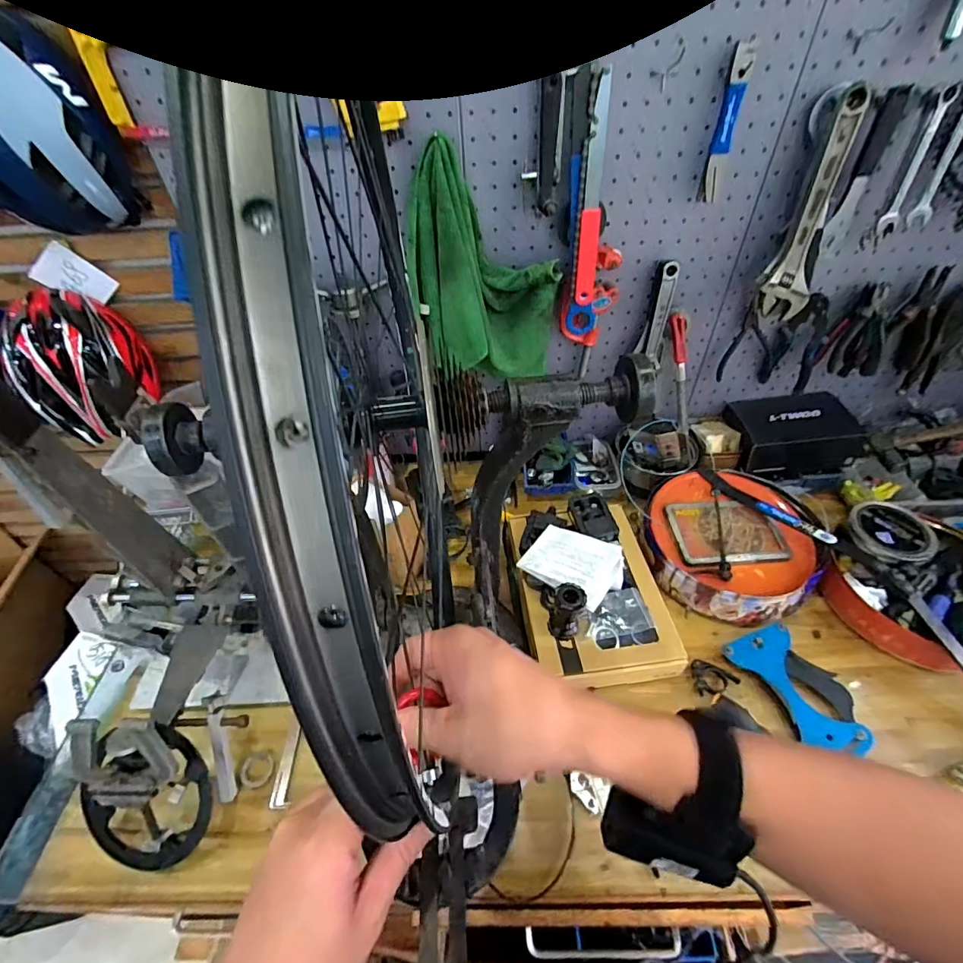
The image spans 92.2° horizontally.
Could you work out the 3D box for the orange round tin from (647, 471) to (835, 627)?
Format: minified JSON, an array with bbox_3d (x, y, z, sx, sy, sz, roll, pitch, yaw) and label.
[{"bbox_3d":[0.449,0.106,0.837,0.284,0.086,0.275,-2,45,2],"label":"orange round tin"}]

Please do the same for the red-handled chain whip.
[{"bbox_3d":[0.158,-0.405,0.668,0.038,0.280,0.026,7,46,10],"label":"red-handled chain whip"}]

